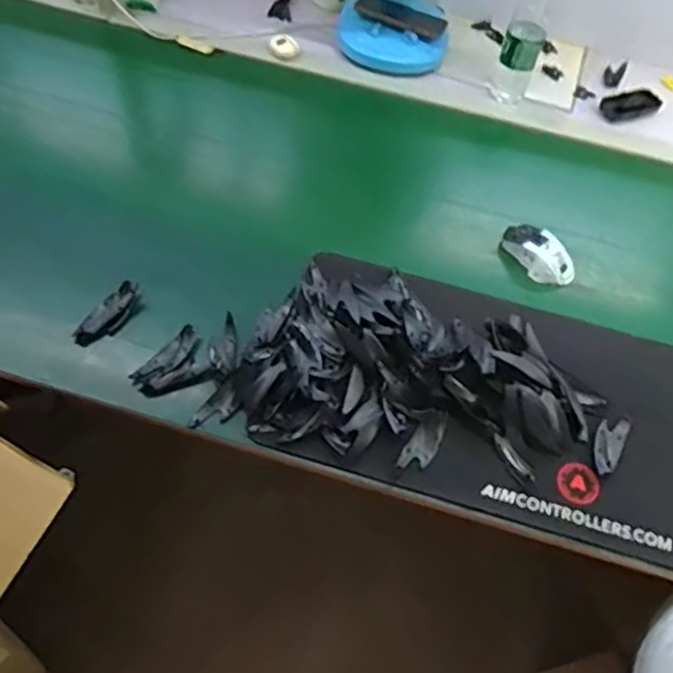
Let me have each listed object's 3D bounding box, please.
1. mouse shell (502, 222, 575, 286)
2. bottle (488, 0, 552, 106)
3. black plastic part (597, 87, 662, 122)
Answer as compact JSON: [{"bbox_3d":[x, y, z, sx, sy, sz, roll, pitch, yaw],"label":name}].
[{"bbox_3d":[0.286,-0.118,0.961,0.062,0.031,0.112,-35,66,-25],"label":"mouse shell"},{"bbox_3d":[0.303,-0.480,1.098,0.064,0.229,0.068,20,57,8],"label":"bottle"},{"bbox_3d":[0.511,-0.403,1.180,0.111,0.024,0.054,-10,58,-12],"label":"black plastic part"}]

